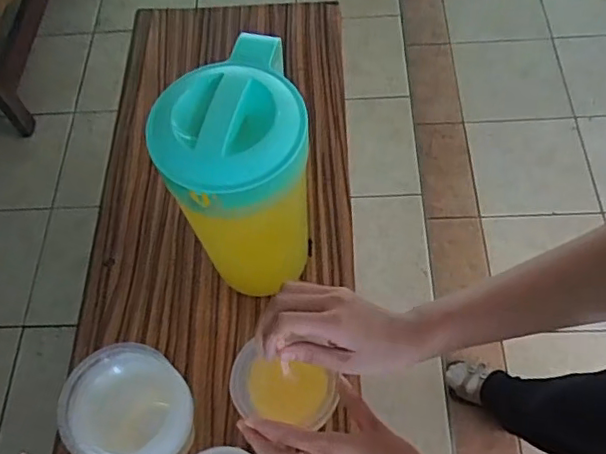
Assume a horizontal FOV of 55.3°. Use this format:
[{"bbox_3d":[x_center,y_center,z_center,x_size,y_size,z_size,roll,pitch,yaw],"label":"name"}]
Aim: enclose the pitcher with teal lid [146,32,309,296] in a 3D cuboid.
[{"bbox_3d":[-0.055,-0.044,0.537,0.118,0.223,0.172,1,61,5],"label":"pitcher with teal lid"}]

